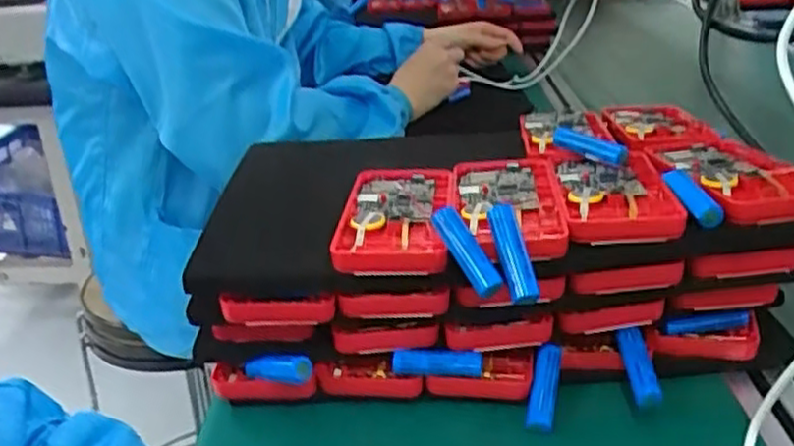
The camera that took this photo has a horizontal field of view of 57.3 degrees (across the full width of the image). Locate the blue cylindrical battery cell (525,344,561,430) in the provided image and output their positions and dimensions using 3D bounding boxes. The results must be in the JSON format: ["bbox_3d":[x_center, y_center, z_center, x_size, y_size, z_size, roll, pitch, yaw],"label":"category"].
[{"bbox_3d":[0.084,0.094,0.412,0.014,0.014,0.049,7,69,19],"label":"blue cylindrical battery cell"}]

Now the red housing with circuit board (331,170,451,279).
[{"bbox_3d":[-0.001,-0.003,0.426,0.061,0.015,0.119,0,25,6],"label":"red housing with circuit board"}]

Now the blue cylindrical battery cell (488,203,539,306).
[{"bbox_3d":[0.059,0.016,0.370,0.018,0.052,0.013,-16,-1,-24],"label":"blue cylindrical battery cell"}]

